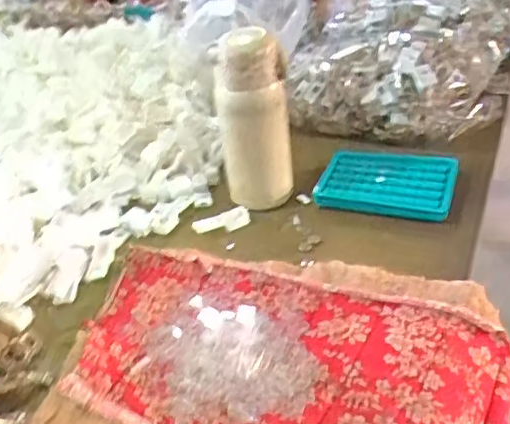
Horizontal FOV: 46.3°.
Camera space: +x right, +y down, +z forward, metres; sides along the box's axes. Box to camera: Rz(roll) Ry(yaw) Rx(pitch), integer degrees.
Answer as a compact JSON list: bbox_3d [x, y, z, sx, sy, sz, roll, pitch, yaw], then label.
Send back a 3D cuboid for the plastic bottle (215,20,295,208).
[{"bbox_3d":[-0.002,-0.097,0.597,0.068,0.158,0.064,-4,35,5],"label":"plastic bottle"}]

